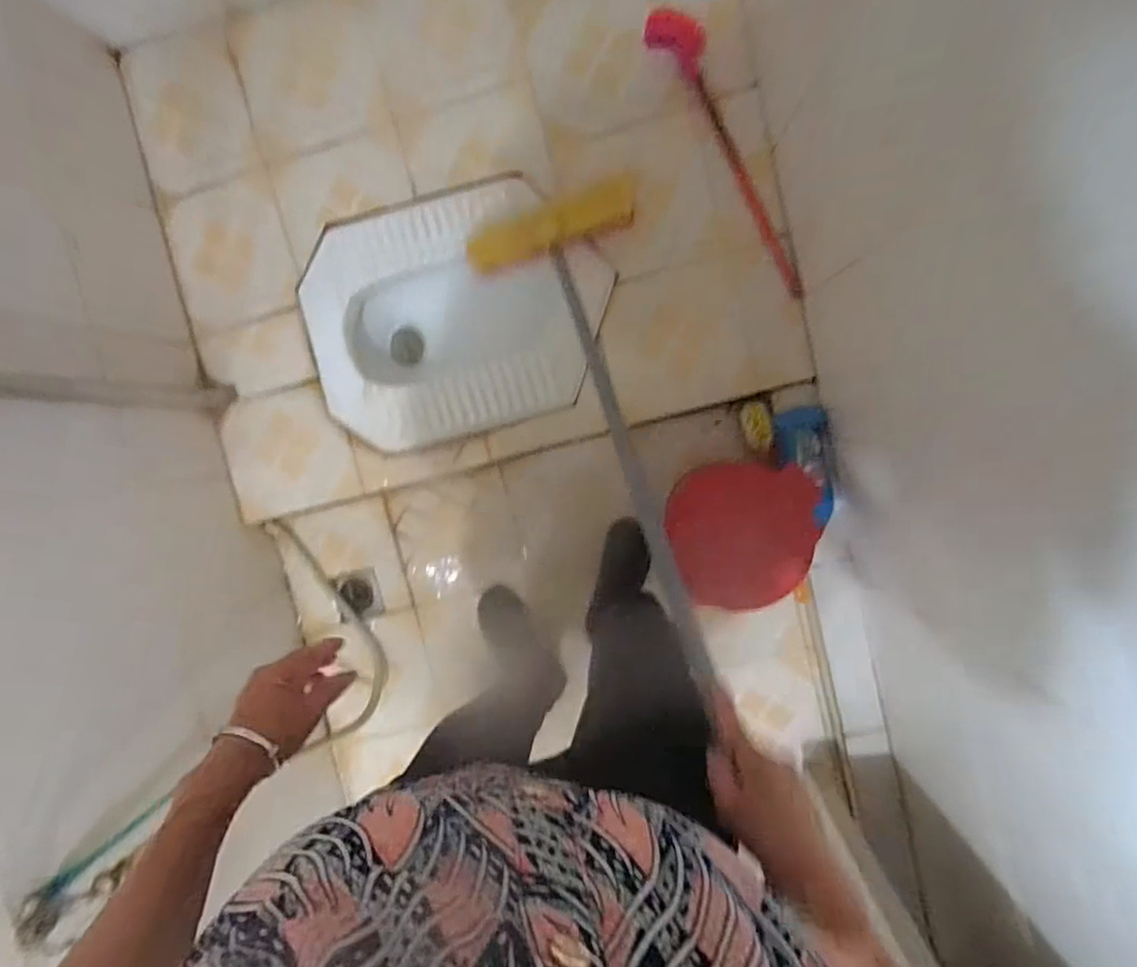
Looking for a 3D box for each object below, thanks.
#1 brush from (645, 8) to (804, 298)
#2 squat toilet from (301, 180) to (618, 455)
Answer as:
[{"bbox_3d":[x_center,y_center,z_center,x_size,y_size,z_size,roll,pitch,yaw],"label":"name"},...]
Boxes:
[{"bbox_3d":[0.295,-0.593,1.101,0.085,0.073,0.558,-28,91,8],"label":"brush"},{"bbox_3d":[-0.208,-0.326,1.247,0.577,0.179,0.454,-15,93,8],"label":"squat toilet"}]

